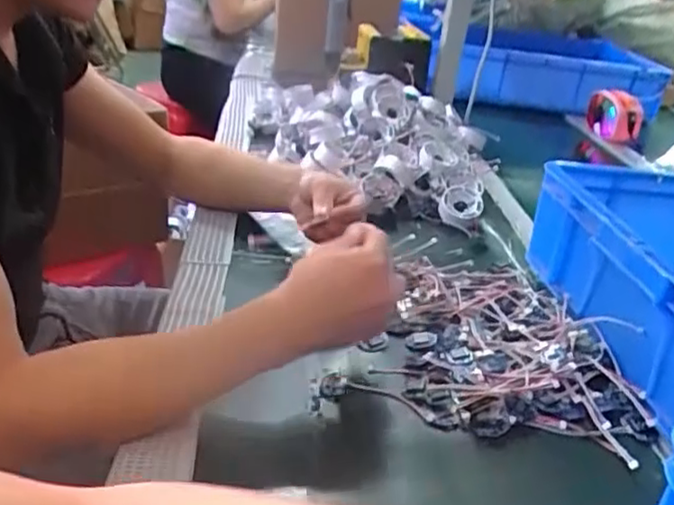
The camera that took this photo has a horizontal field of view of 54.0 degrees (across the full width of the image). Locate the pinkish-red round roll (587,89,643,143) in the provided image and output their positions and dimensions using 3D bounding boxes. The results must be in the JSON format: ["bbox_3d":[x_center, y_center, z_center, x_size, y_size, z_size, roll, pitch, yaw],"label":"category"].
[{"bbox_3d":[0.547,-0.269,1.305,0.092,0.087,0.100,12,28,10],"label":"pinkish-red round roll"}]

